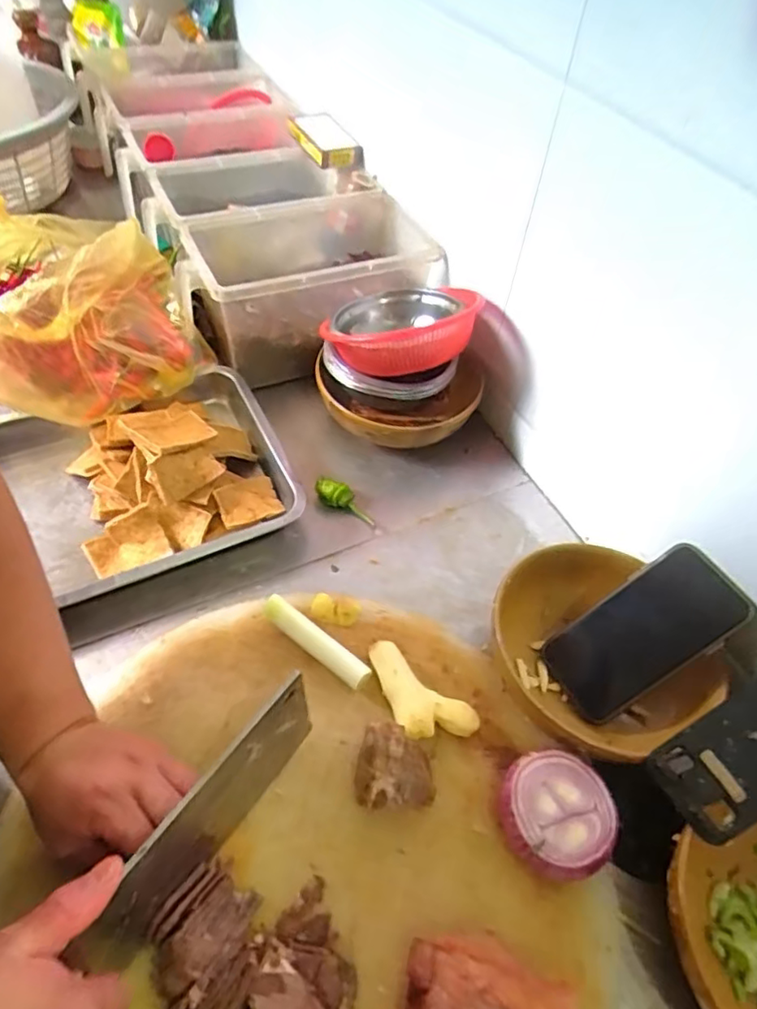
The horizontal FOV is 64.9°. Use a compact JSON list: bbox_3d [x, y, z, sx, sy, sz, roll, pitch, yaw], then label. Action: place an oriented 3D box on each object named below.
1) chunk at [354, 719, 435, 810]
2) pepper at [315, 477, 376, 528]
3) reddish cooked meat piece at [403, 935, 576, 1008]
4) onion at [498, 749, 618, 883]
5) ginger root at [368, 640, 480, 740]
[{"bbox_3d":[0.013,0.198,0.436,0.058,0.052,0.052,17,52,9],"label":"chunk"},{"bbox_3d":[-0.034,-0.004,0.621,0.071,0.019,0.020,37,55,-2],"label":"pepper"},{"bbox_3d":[0.063,0.303,0.358,0.093,0.044,0.063,15,52,7],"label":"reddish cooked meat piece"},{"bbox_3d":[0.127,0.224,0.429,0.075,0.039,0.077,2,52,-3],"label":"onion"},{"bbox_3d":[0.028,0.157,0.480,0.100,0.026,0.047,35,57,21],"label":"ginger root"}]

